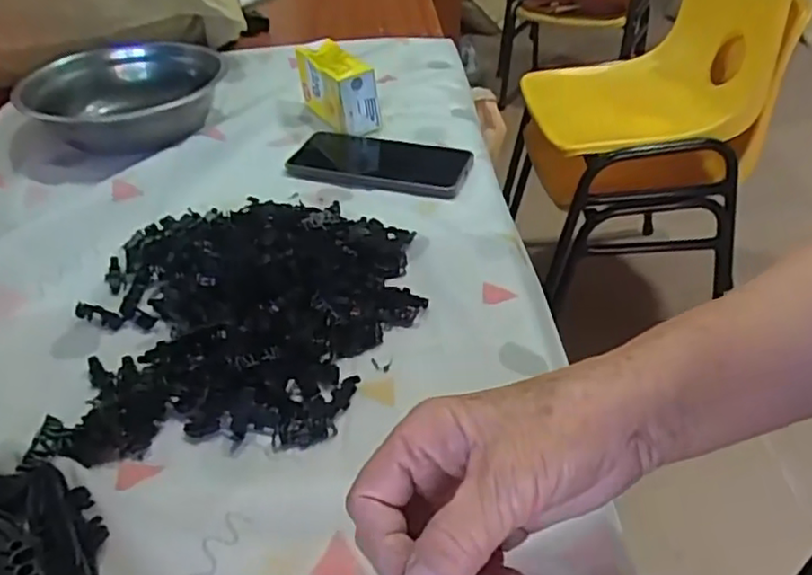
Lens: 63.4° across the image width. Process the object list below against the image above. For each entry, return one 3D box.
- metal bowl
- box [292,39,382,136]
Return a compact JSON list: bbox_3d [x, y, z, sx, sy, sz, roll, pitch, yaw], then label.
[{"bbox_3d":[-0.296,-0.207,0.704,0.188,0.055,0.184,-2,38,-1],"label":"metal bowl"},{"bbox_3d":[-0.075,-0.218,0.702,0.044,0.071,0.114,-23,43,-25],"label":"box"}]

